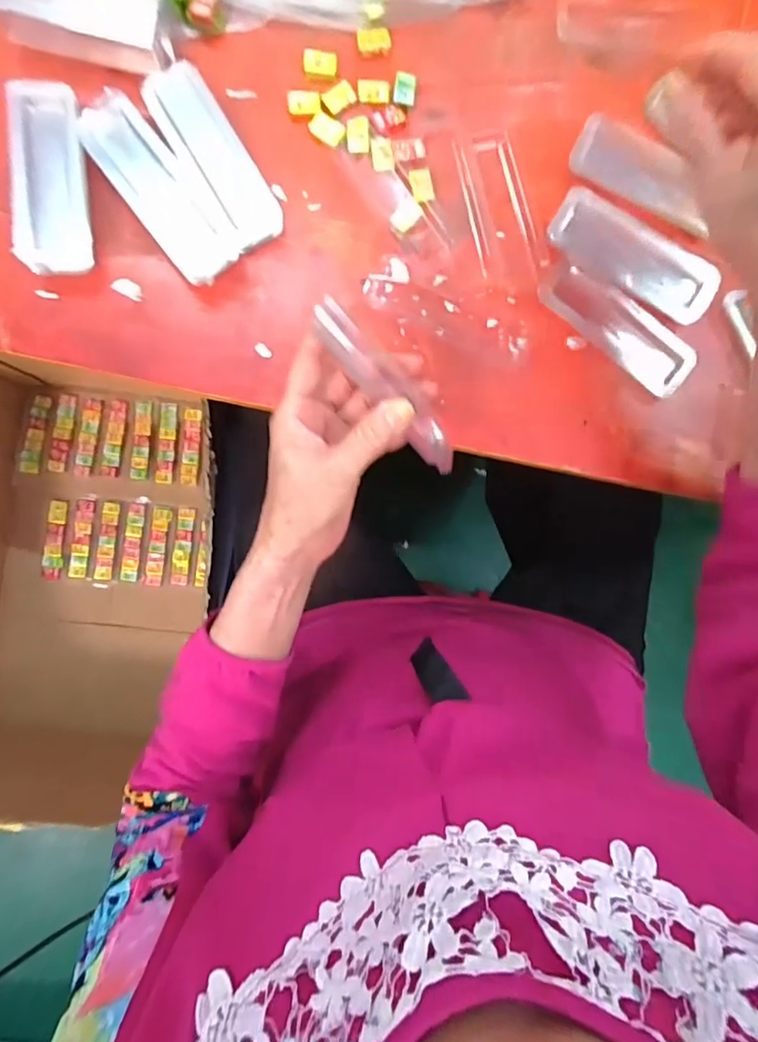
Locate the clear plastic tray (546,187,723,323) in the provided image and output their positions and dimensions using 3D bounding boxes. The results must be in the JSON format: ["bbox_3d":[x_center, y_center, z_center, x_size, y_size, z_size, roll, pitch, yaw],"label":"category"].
[{"bbox_3d":[0.204,-0.211,0.418,0.139,0.007,0.049,31,102,0],"label":"clear plastic tray"}]

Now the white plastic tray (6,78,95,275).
[{"bbox_3d":[-0.249,-0.265,0.398,0.056,0.024,0.142,-2,90,-3],"label":"white plastic tray"}]

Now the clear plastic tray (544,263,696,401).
[{"bbox_3d":[0.196,-0.159,0.427,0.136,0.008,0.048,38,88,-2],"label":"clear plastic tray"}]

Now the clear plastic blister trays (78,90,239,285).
[{"bbox_3d":[-0.169,-0.252,0.403,0.049,0.028,0.141,-38,92,-3],"label":"clear plastic blister trays"}]

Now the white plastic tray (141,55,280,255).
[{"bbox_3d":[-0.128,-0.282,0.406,0.048,0.026,0.136,-32,91,-3],"label":"white plastic tray"}]

